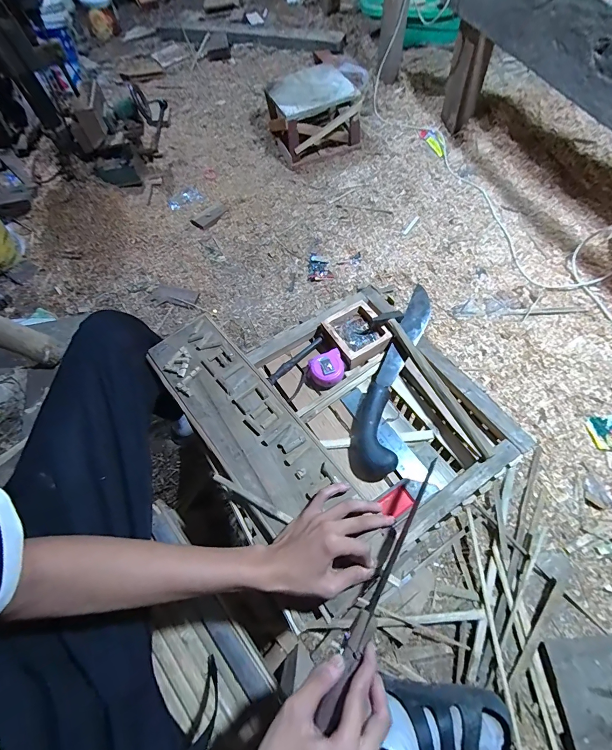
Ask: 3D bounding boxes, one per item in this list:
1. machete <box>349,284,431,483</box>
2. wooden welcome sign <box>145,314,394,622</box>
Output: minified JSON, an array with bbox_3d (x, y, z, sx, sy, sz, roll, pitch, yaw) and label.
[{"bbox_3d":[0.147,-0.009,0.583,0.076,0.038,0.367,16,66,11],"label":"machete"},{"bbox_3d":[-0.078,0.092,0.527,0.132,0.019,0.494,-37,64,-16],"label":"wooden welcome sign"}]

